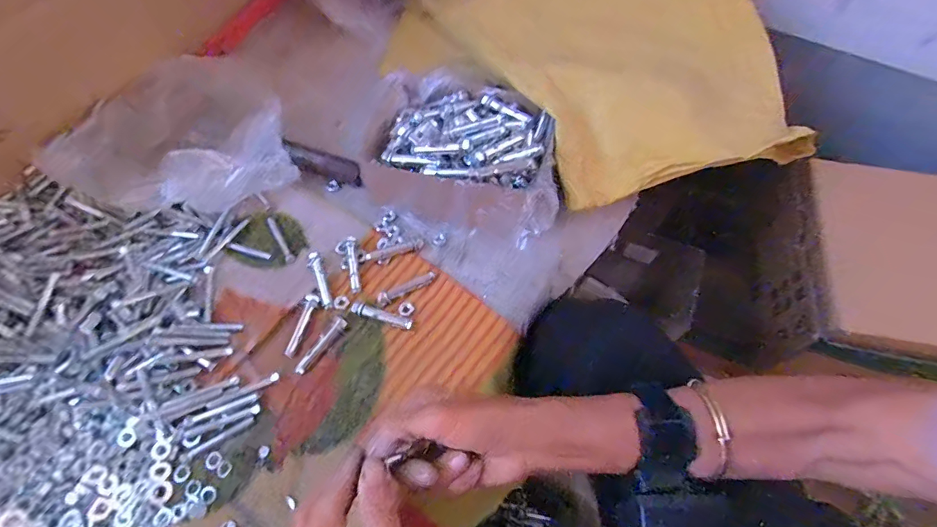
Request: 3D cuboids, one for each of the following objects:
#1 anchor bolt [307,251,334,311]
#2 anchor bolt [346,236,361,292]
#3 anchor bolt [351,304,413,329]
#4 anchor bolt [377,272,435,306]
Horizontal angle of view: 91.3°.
[{"bbox_3d":[-0.140,0.016,0.433,0.015,0.010,0.058,-18,75,-11],"label":"anchor bolt"},{"bbox_3d":[-0.111,0.001,0.442,0.011,0.014,0.055,-6,61,-5],"label":"anchor bolt"},{"bbox_3d":[-0.078,0.047,0.417,0.055,0.010,0.011,13,61,6],"label":"anchor bolt"},{"bbox_3d":[-0.058,0.023,0.433,0.059,0.006,0.012,-25,64,-15],"label":"anchor bolt"}]

